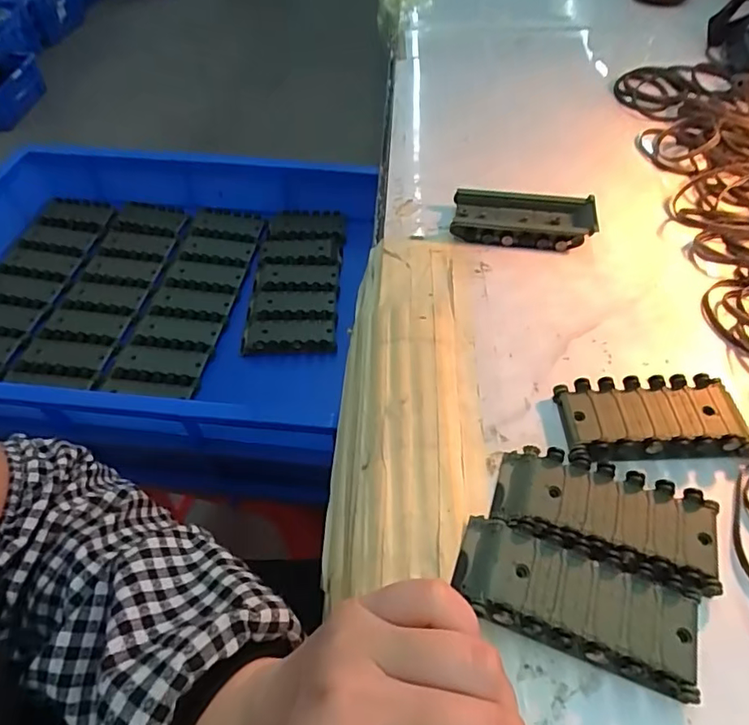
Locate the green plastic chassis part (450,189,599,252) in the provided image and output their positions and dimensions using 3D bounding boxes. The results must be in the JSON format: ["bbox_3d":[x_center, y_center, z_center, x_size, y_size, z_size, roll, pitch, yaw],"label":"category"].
[{"bbox_3d":[0.107,-0.104,0.394,0.097,0.019,0.044,6,51,7],"label":"green plastic chassis part"}]

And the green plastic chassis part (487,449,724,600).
[{"bbox_3d":[0.106,0.070,0.251,0.096,0.018,0.046,14,53,14],"label":"green plastic chassis part"}]

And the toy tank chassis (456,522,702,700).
[{"bbox_3d":[0.082,0.100,0.227,0.096,0.020,0.042,16,53,15],"label":"toy tank chassis"}]

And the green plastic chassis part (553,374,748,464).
[{"bbox_3d":[0.144,0.030,0.285,0.087,0.017,0.044,-2,51,1],"label":"green plastic chassis part"}]

